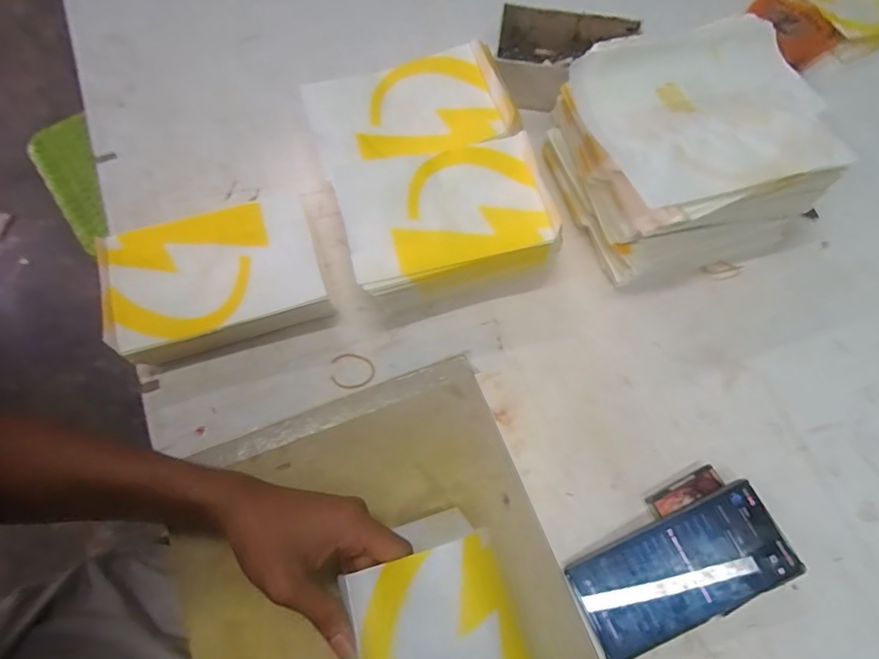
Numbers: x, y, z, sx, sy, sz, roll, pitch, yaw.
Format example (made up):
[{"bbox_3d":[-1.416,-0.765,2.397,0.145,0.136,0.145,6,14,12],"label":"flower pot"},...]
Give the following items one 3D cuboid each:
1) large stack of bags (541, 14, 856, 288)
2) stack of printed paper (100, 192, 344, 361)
[{"bbox_3d":[0.241,-0.171,0.493,0.210,0.124,0.195,-14,70,-7],"label":"large stack of bags"},{"bbox_3d":[-0.204,-0.049,0.468,0.181,0.058,0.127,-16,70,-8],"label":"stack of printed paper"}]

